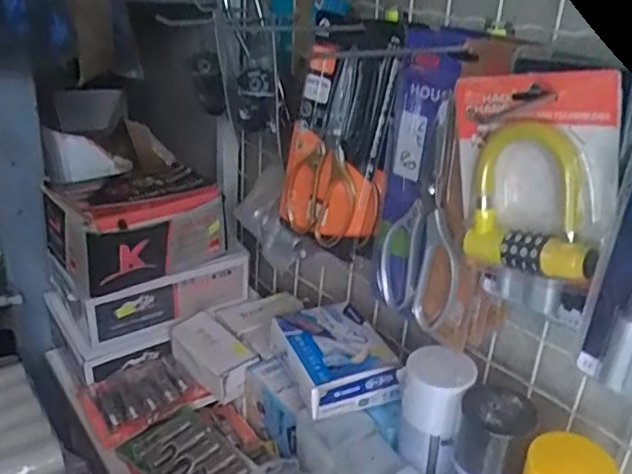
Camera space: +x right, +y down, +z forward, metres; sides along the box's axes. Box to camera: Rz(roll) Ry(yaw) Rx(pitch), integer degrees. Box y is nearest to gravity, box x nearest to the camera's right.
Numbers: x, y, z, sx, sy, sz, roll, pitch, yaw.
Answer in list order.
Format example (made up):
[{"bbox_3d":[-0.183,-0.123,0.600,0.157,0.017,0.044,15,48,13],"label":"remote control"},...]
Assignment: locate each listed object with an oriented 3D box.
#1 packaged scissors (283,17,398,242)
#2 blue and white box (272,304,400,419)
[{"bbox_3d":[0.023,-0.101,0.620,0.116,0.218,0.016,22,24,32],"label":"packaged scissors"},{"bbox_3d":[0.019,0.129,0.675,0.101,0.043,0.147,-5,25,-21],"label":"blue and white box"}]

